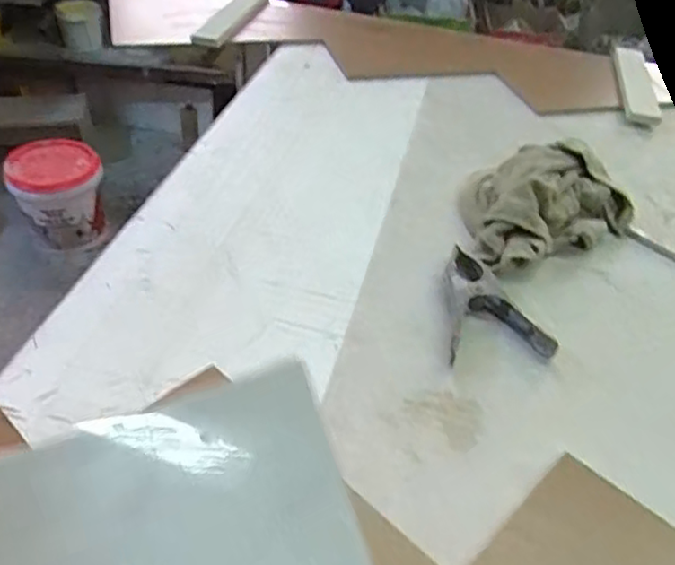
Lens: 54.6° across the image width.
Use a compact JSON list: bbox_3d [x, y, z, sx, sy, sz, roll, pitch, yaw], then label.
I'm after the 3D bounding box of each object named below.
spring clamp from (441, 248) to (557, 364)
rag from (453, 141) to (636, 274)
[{"bbox_3d":[0.169,0.022,0.693,0.104,0.028,0.145,5,42,-1],"label":"spring clamp"},{"bbox_3d":[0.243,-0.105,0.813,0.230,0.068,0.160,-17,47,-23],"label":"rag"}]

